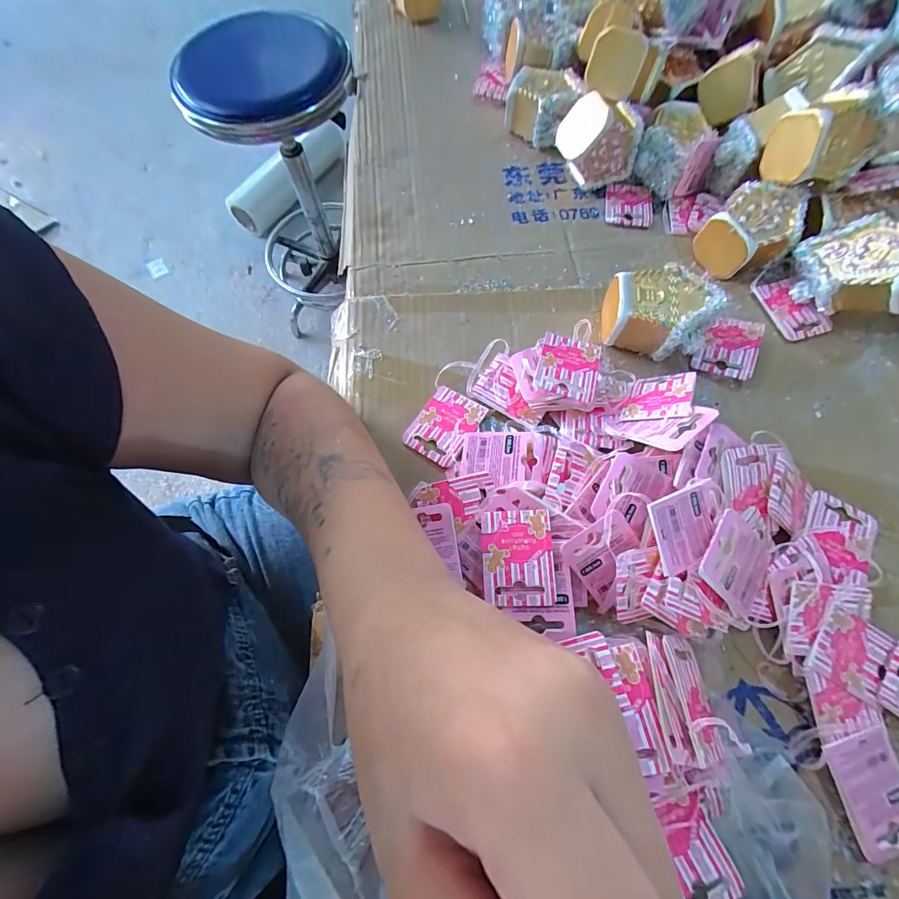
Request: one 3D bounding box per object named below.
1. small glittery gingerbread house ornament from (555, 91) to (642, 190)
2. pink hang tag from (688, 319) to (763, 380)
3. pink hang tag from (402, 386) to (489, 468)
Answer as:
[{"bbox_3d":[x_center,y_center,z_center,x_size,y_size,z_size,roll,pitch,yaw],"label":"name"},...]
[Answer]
[{"bbox_3d":[0.150,-0.308,0.405,0.075,0.070,0.052,-19,70,-7],"label":"small glittery gingerbread house ornament"},{"bbox_3d":[0.236,-0.088,0.342,0.046,0.006,0.059,21,74,18],"label":"pink hang tag"},{"bbox_3d":[-0.004,-0.019,0.320,0.048,0.005,0.059,29,73,17],"label":"pink hang tag"}]

